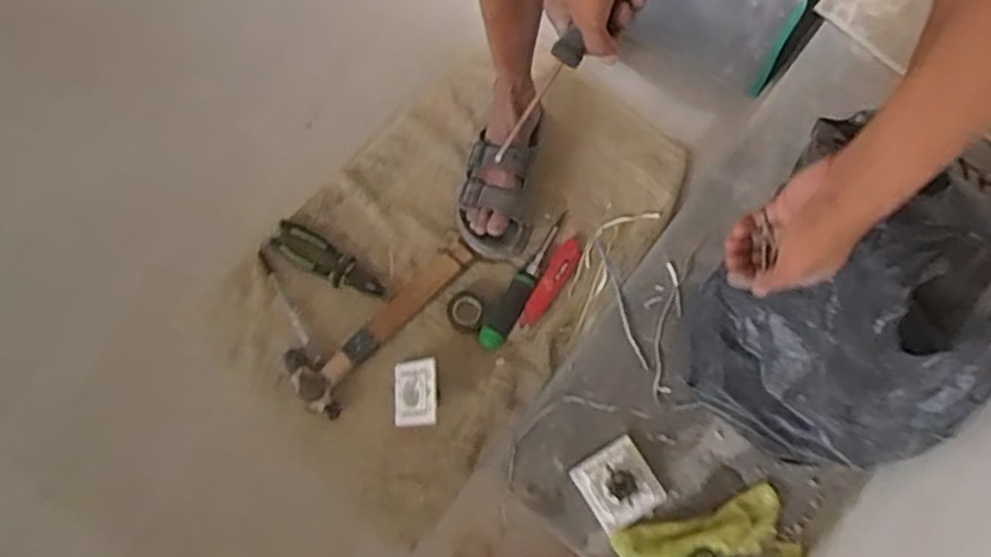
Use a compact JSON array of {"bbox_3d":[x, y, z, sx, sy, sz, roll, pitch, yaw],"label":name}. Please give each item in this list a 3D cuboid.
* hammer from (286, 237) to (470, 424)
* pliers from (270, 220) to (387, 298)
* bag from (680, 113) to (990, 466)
[{"bbox_3d":[-0.157,0.054,1.006,0.097,0.032,0.304,44,79,9],"label":"hammer"},{"bbox_3d":[-0.238,-0.023,1.032,0.175,0.015,0.050,30,78,6],"label":"pliers"},{"bbox_3d":[0.387,0.027,0.788,0.251,0.327,0.315,34,78,7],"label":"bag"}]

